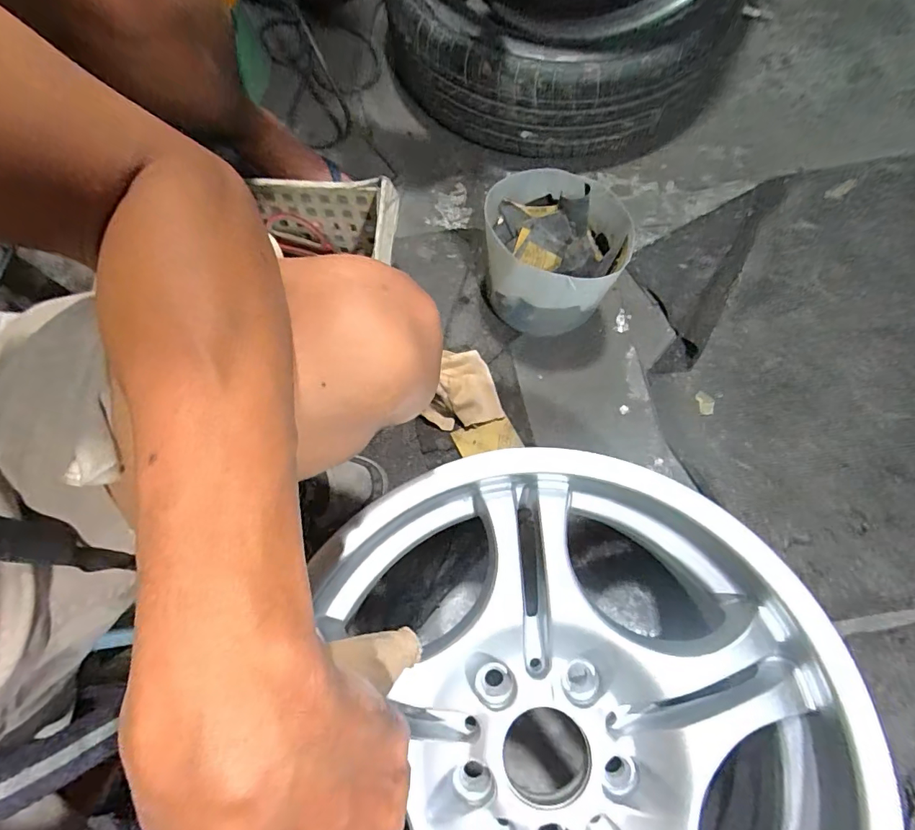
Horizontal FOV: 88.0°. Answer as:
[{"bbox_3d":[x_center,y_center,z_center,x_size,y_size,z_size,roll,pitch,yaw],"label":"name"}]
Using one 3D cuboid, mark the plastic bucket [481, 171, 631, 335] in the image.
[{"bbox_3d":[0.116,-0.192,0.595,0.155,0.150,0.151,-1,73,3],"label":"plastic bucket"}]

